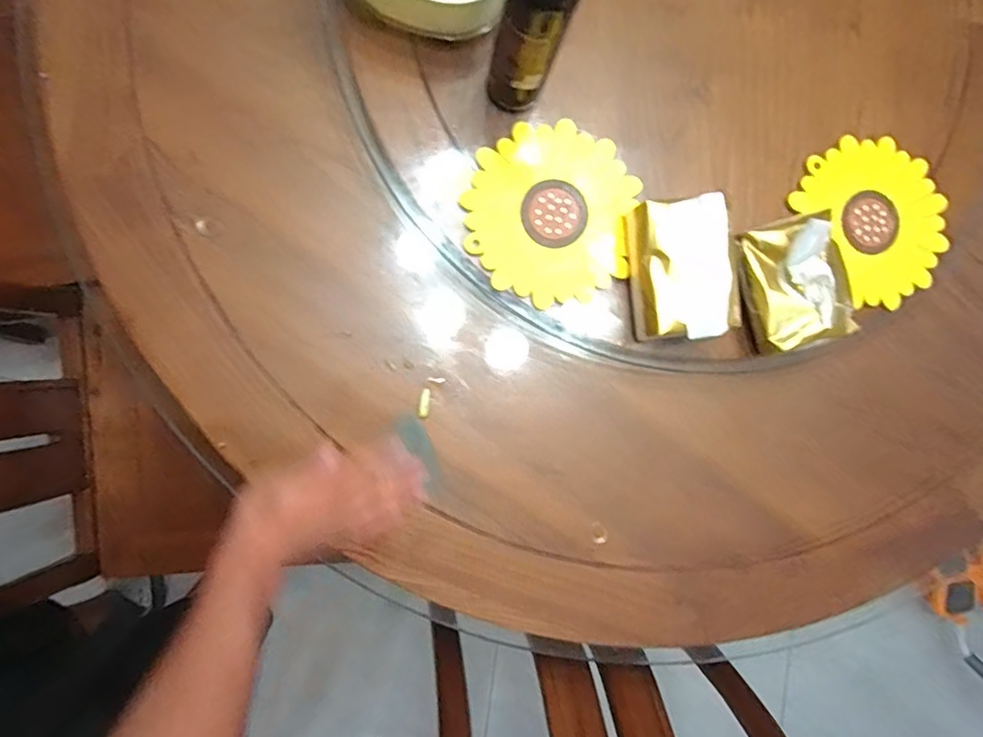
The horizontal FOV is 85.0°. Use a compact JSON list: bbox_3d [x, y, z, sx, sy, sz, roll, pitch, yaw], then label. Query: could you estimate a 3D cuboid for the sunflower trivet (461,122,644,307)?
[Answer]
[{"bbox_3d":[0.062,-0.161,0.560,0.169,0.007,0.178,0,90,-6],"label":"sunflower trivet"}]

